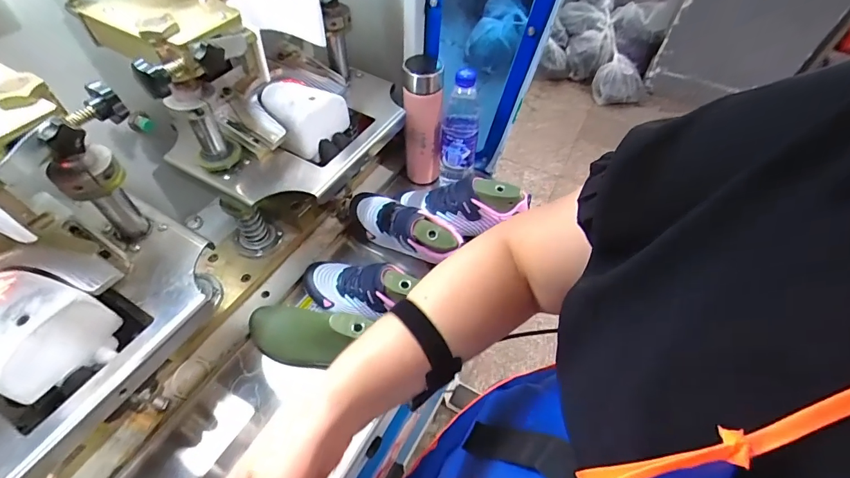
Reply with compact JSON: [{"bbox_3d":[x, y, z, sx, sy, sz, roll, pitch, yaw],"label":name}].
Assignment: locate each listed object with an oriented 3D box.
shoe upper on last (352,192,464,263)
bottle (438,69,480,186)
[{"bbox_3d":[-0.038,-0.023,0.667,0.214,0.082,0.069,22,54,30],"label":"shoe upper on last"},{"bbox_3d":[0.060,-0.182,0.700,0.061,0.223,0.066,6,53,1],"label":"bottle"}]

